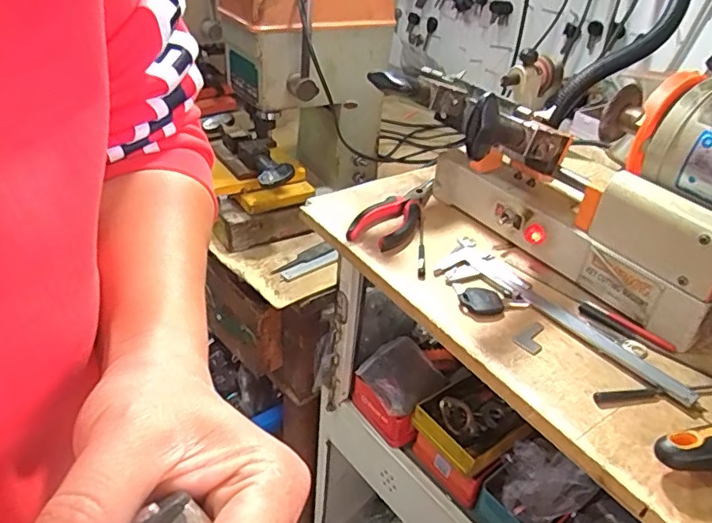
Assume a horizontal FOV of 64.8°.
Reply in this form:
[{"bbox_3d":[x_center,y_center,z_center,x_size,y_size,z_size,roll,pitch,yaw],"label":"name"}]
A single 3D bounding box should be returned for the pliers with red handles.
[{"bbox_3d":[0.049,-0.052,0.584,0.050,0.018,0.144,28,44,29],"label":"pliers with red handles"}]

